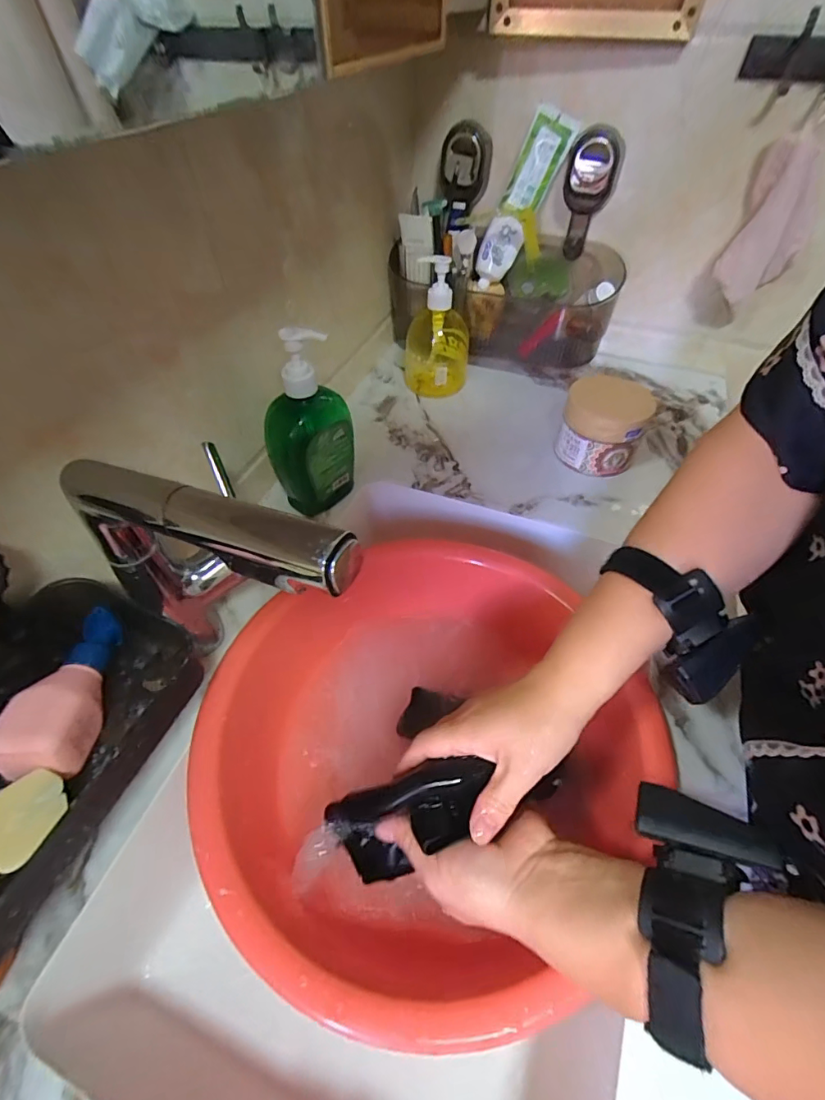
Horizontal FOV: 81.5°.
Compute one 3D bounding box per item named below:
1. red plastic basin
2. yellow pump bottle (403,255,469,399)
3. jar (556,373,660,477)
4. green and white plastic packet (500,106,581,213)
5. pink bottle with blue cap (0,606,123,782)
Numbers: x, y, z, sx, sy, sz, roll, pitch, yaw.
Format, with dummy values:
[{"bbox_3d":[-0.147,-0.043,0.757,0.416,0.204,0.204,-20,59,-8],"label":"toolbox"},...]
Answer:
[{"bbox_3d":[0.011,0.160,0.416,0.326,0.106,0.355,0,49,0],"label":"red plastic basin"},{"bbox_3d":[0.031,-0.292,0.636,0.088,0.169,0.082,4,50,4],"label":"yellow pump bottle"},{"bbox_3d":[0.225,-0.150,0.568,0.093,0.079,0.091,19,52,16],"label":"jar"},{"bbox_3d":[0.156,-0.479,0.597,0.052,0.104,0.018,28,33,2],"label":"green and white plastic packet"},{"bbox_3d":[-0.219,0.085,0.307,0.041,0.037,0.110,-3,50,-2],"label":"pink bottle with blue cap"}]

